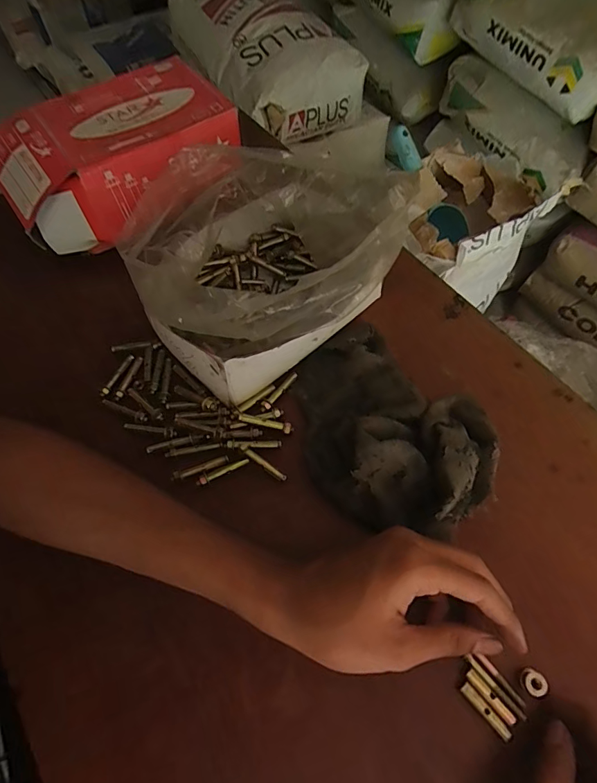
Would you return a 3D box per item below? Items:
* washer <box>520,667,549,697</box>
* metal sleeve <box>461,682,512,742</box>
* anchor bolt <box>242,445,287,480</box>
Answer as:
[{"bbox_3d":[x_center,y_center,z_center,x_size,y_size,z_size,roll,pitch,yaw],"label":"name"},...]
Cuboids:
[{"bbox_3d":[0.152,0.187,0.278,0.016,0.006,0.014,14,63,9],"label":"washer"},{"bbox_3d":[0.119,0.204,0.274,0.007,0.004,0.036,-38,67,-17],"label":"metal sleeve"},{"bbox_3d":[-0.029,0.058,0.349,0.044,0.009,0.007,32,68,17],"label":"anchor bolt"}]

